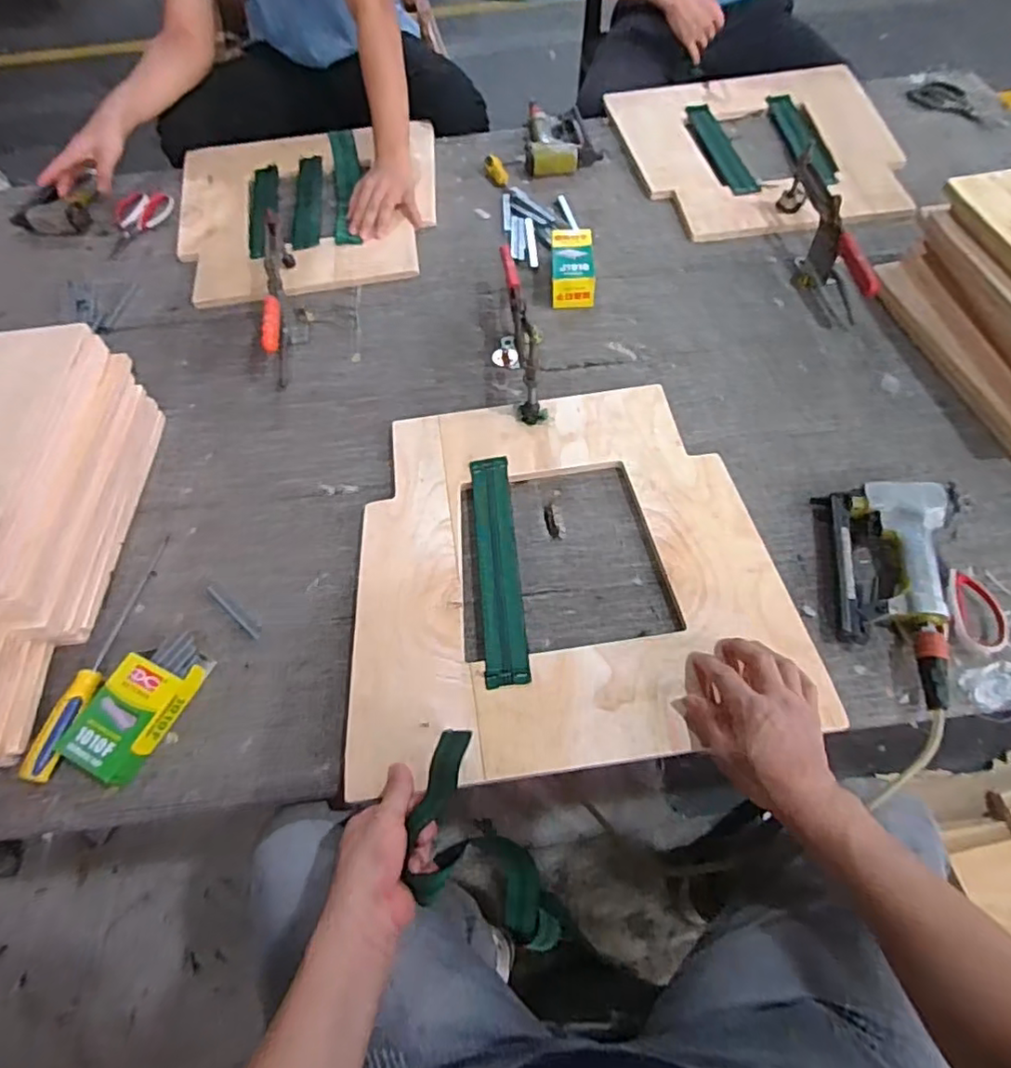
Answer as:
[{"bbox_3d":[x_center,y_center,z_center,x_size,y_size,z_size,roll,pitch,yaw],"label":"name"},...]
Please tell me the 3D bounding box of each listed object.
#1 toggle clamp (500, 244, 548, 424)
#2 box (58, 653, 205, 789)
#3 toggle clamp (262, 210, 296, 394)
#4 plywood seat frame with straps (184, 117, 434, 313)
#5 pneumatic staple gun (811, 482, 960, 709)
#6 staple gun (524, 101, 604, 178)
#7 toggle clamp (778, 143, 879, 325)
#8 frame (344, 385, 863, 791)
[{"bbox_3d":[0.025,-0.293,0.833,0.046,0.100,0.290,-6,59,0],"label":"toggle clamp"},{"bbox_3d":[-0.388,0.183,0.624,0.079,0.035,0.133,21,63,15],"label":"box"},{"bbox_3d":[-0.345,-0.370,0.909,0.028,0.097,0.306,-8,59,-1],"label":"toggle clamp"},{"bbox_3d":[-0.357,-0.591,1.079,0.468,0.035,0.450,-8,59,-1],"label":"plywood seat frame with straps"},{"bbox_3d":[0.412,0.051,0.640,0.126,0.048,0.251,11,61,10],"label":"pneumatic staple gun"},{"bbox_3d":[0.105,-0.764,1.144,0.140,0.040,0.217,-3,59,2],"label":"staple gun"},{"bbox_3d":[0.473,-0.447,0.902,0.052,0.096,0.305,-7,59,0],"label":"toggle clamp"},{"bbox_3d":[0.059,0.024,0.692,0.467,0.011,0.462,-8,59,-1],"label":"frame"}]

